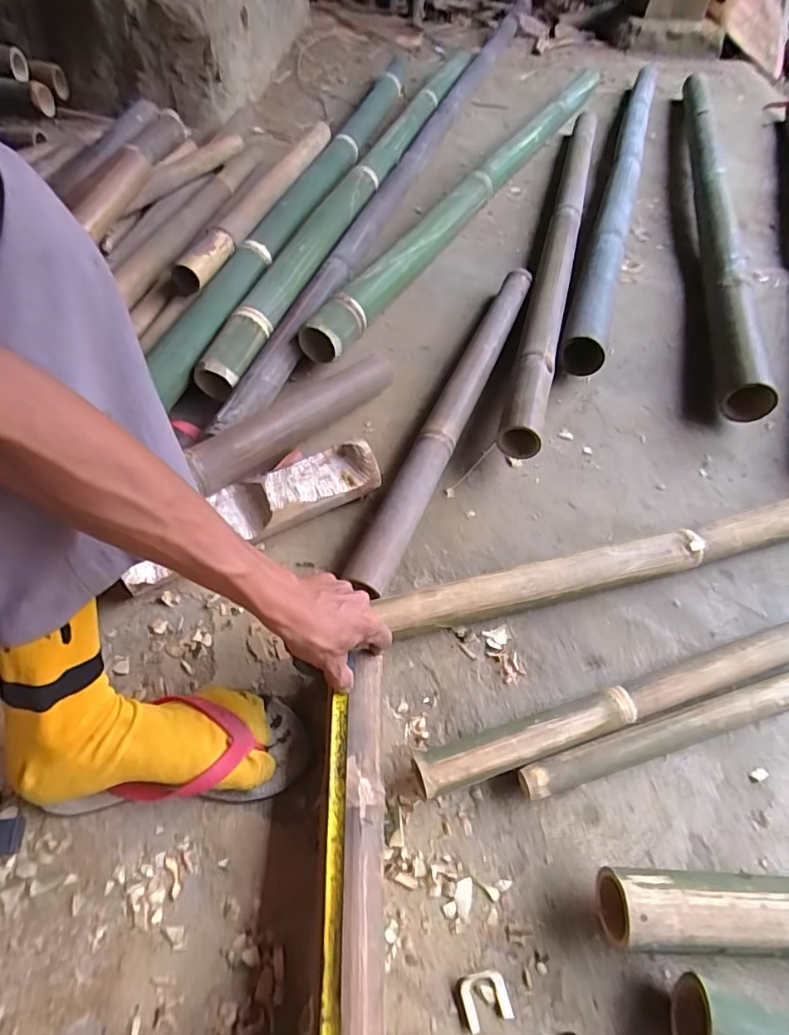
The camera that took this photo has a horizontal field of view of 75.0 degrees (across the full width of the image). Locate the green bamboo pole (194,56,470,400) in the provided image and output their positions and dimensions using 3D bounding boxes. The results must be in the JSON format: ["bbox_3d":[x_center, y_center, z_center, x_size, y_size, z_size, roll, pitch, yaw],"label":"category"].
[{"bbox_3d":[-0.058,-0.641,0.994,0.059,0.061,1.166,19,59,9],"label":"green bamboo pole"}]

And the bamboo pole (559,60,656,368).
[{"bbox_3d":[0.448,-0.652,1.026,0.060,0.084,1.110,18,59,9],"label":"bamboo pole"}]

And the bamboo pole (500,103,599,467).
[{"bbox_3d":[0.282,-0.482,0.870,0.058,0.044,0.974,15,57,8],"label":"bamboo pole"}]

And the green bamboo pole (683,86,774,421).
[{"bbox_3d":[0.613,-0.579,0.985,0.077,0.086,1.081,12,58,5],"label":"green bamboo pole"}]

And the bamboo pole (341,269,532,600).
[{"bbox_3d":[0.081,-0.153,0.712,0.055,0.049,0.603,21,58,11],"label":"bamboo pole"}]

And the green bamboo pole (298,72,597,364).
[{"bbox_3d":[0.161,-0.632,0.990,0.059,0.059,1.056,28,60,15],"label":"green bamboo pole"}]

